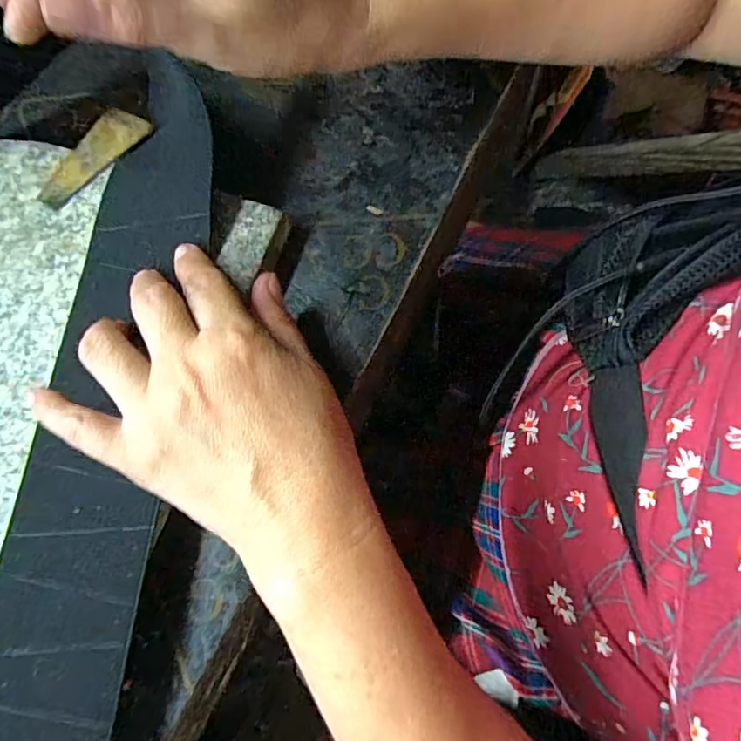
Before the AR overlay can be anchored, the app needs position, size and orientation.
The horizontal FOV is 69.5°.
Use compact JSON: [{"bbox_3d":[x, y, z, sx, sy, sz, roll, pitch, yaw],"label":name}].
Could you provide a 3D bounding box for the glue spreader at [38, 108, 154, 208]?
[{"bbox_3d":[-0.152,-0.117,0.289,0.026,0.004,0.068,41,82,12],"label":"glue spreader"}]

